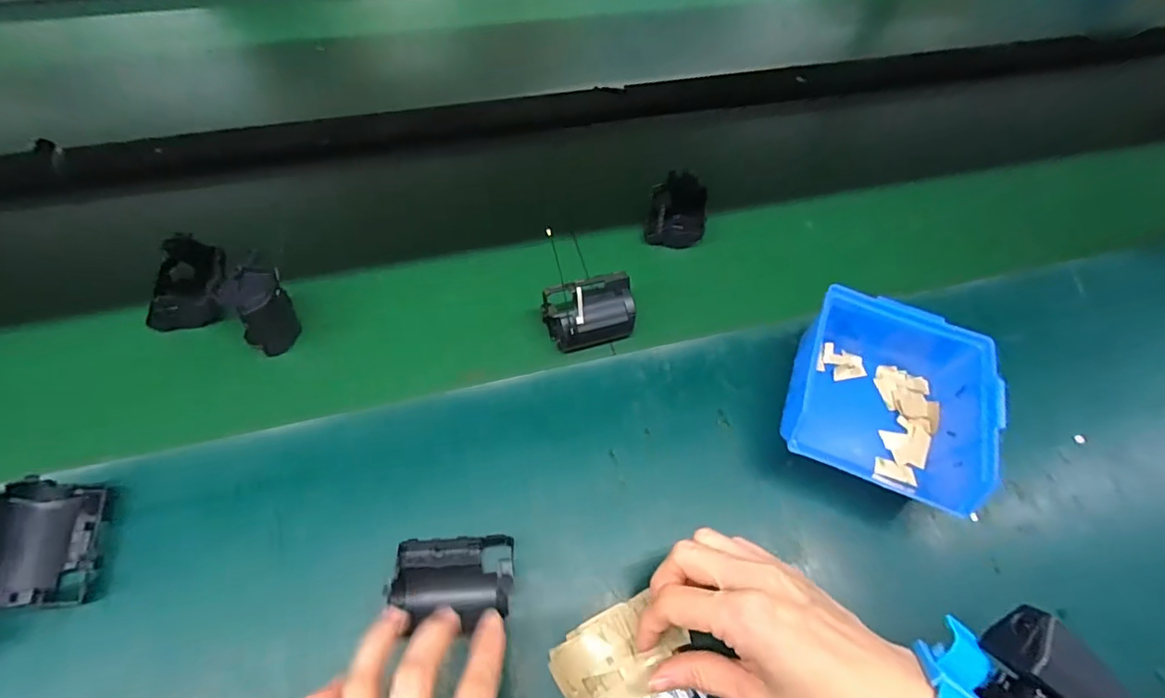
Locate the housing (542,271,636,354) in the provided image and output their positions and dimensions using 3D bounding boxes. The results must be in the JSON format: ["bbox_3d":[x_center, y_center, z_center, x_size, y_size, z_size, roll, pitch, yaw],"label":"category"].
[{"bbox_3d":[0.006,-0.030,0.442,0.072,0.040,0.042,-14,61,-12],"label":"housing"}]

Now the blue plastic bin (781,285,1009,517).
[{"bbox_3d":[0.224,0.036,0.407,0.135,0.067,0.128,28,61,12],"label":"blue plastic bin"}]

